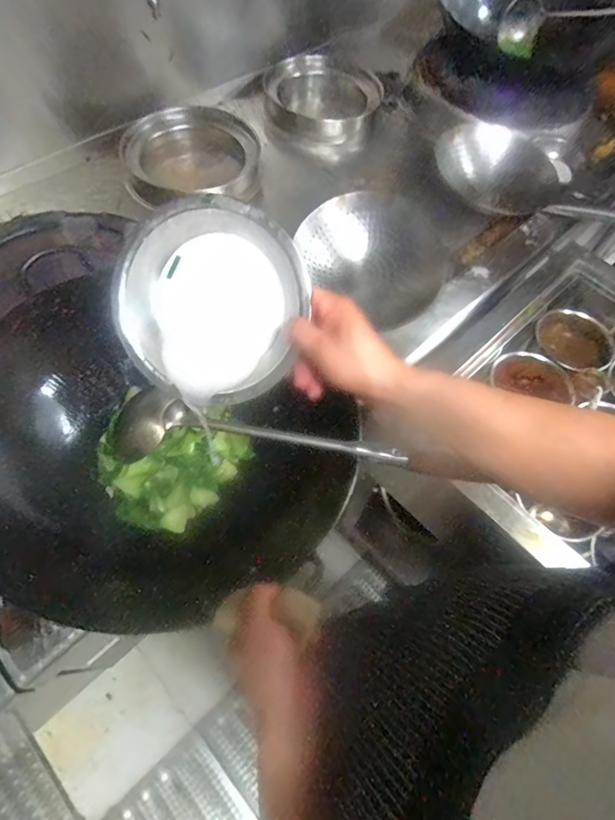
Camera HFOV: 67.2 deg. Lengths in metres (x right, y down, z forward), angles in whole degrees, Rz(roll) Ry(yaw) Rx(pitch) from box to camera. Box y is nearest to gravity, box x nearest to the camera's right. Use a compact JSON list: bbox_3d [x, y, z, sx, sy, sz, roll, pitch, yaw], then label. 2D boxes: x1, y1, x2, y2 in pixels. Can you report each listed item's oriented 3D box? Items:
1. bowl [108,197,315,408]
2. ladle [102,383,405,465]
[{"bbox_3d":[-0.095,-0.104,0.466,0.178,0.046,0.186,1,103,3],"label":"bowl"},{"bbox_3d":[-0.083,0.033,0.605,0.403,0.072,0.091,8,61,14],"label":"ladle"}]

